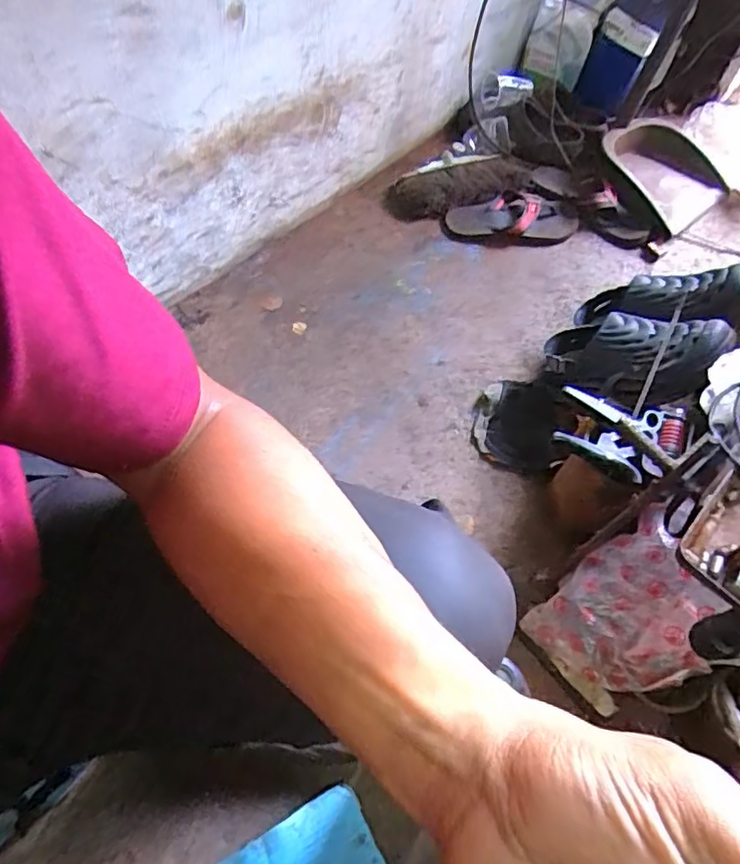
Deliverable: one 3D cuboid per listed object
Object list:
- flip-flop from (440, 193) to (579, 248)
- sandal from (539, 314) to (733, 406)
[{"bbox_3d":[0.270,-0.410,1.141,0.259,0.041,0.129,0,60,-5],"label":"flip-flop"},{"bbox_3d":[0.342,-0.108,0.812,0.107,0.081,0.260,-45,33,-25],"label":"sandal"}]

